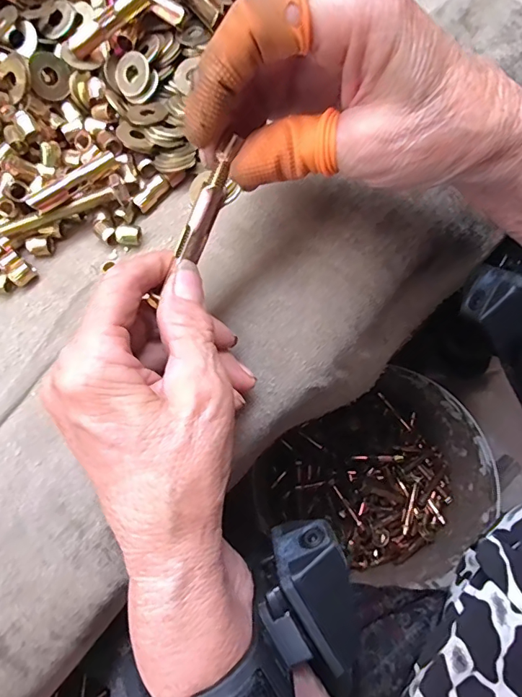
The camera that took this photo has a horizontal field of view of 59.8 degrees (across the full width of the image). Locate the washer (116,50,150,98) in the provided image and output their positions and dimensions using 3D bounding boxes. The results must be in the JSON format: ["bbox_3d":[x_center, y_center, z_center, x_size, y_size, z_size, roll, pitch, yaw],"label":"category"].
[{"bbox_3d":[-0.069,-0.148,0.244,0.021,0.004,0.021,5,102,23],"label":"washer"}]

